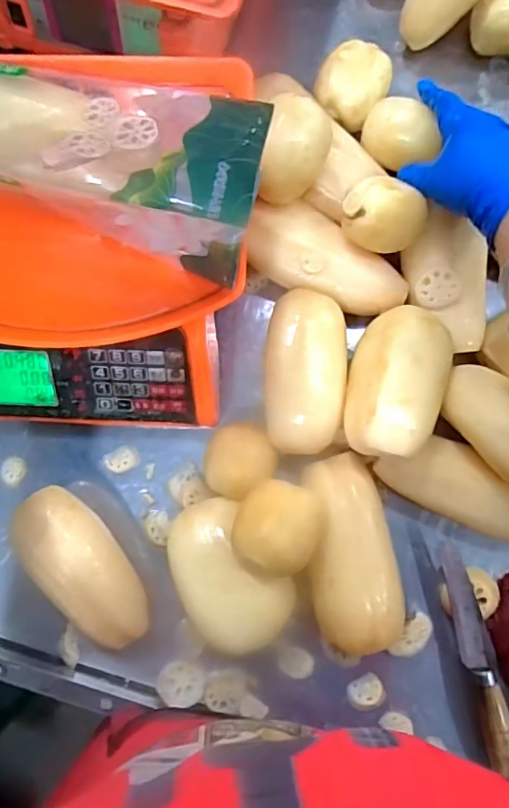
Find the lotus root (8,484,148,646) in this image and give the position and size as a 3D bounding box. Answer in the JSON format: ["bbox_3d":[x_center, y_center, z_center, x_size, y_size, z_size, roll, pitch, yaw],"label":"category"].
[{"bbox_3d":[-0.149,0.144,0.451,0.068,0.054,0.149,-33,85,-2],"label":"lotus root"}]

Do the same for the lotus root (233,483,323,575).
[{"bbox_3d":[0.018,0.096,0.410,0.065,0.048,0.066,0,85,3],"label":"lotus root"}]

